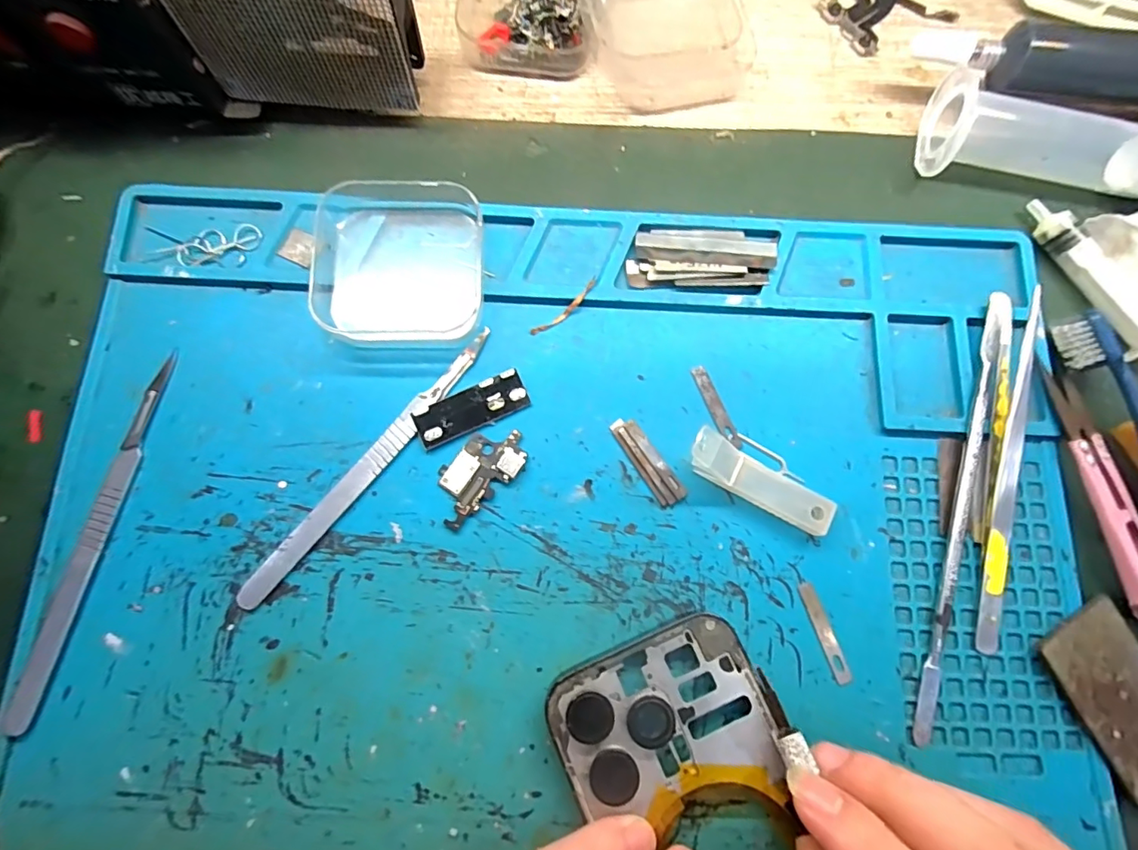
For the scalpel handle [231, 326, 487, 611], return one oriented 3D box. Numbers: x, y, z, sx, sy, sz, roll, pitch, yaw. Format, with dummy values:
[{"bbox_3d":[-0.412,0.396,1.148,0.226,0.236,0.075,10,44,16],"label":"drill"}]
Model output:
[{"bbox_3d":[-0.073,0.014,0.194,0.009,0.004,0.130,39,81,7],"label":"scalpel handle"}]

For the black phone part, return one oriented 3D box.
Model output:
[{"bbox_3d":[-0.037,-0.006,0.200,0.044,0.004,0.016,-24,80,-5],"label":"black phone part"}]

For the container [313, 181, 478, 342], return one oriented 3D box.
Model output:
[{"bbox_3d":[-0.067,-0.064,0.204,0.062,0.015,0.064,-2,79,-1],"label":"container"}]

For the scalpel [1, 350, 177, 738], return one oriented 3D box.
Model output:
[{"bbox_3d":[-0.170,0.038,0.186,0.010,0.004,0.133,13,79,2],"label":"scalpel"}]

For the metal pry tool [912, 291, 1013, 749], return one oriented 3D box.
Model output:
[{"bbox_3d":[0.149,0.030,0.194,0.011,0.008,0.170,17,79,2],"label":"metal pry tool"}]

